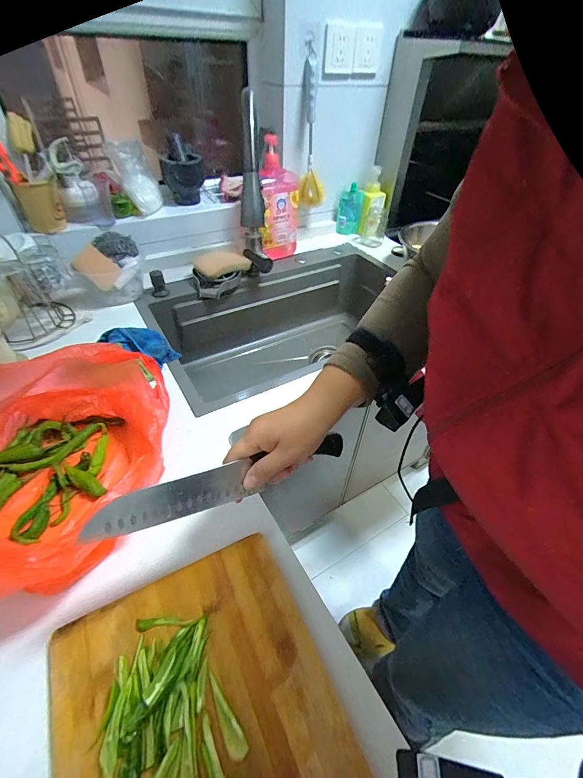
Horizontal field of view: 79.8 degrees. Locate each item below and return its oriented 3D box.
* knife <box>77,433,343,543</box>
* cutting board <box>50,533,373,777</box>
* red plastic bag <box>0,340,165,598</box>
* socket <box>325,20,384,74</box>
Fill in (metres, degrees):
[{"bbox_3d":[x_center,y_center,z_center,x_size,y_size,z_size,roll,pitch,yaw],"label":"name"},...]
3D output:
[{"bbox_3d":[-0.058,0.094,0.360,0.272,0.036,0.022,-12,45,-32],"label":"knife"},{"bbox_3d":[-0.059,0.310,0.274,0.225,0.026,0.341,-17,47,-22],"label":"cutting board"},{"bbox_3d":[-0.295,0.067,0.428,0.233,0.151,0.314,12,45,10],"label":"red plastic bag"},{"bbox_3d":[0.148,-0.826,0.842,0.144,0.090,0.018,-16,47,-22],"label":"socket"}]

